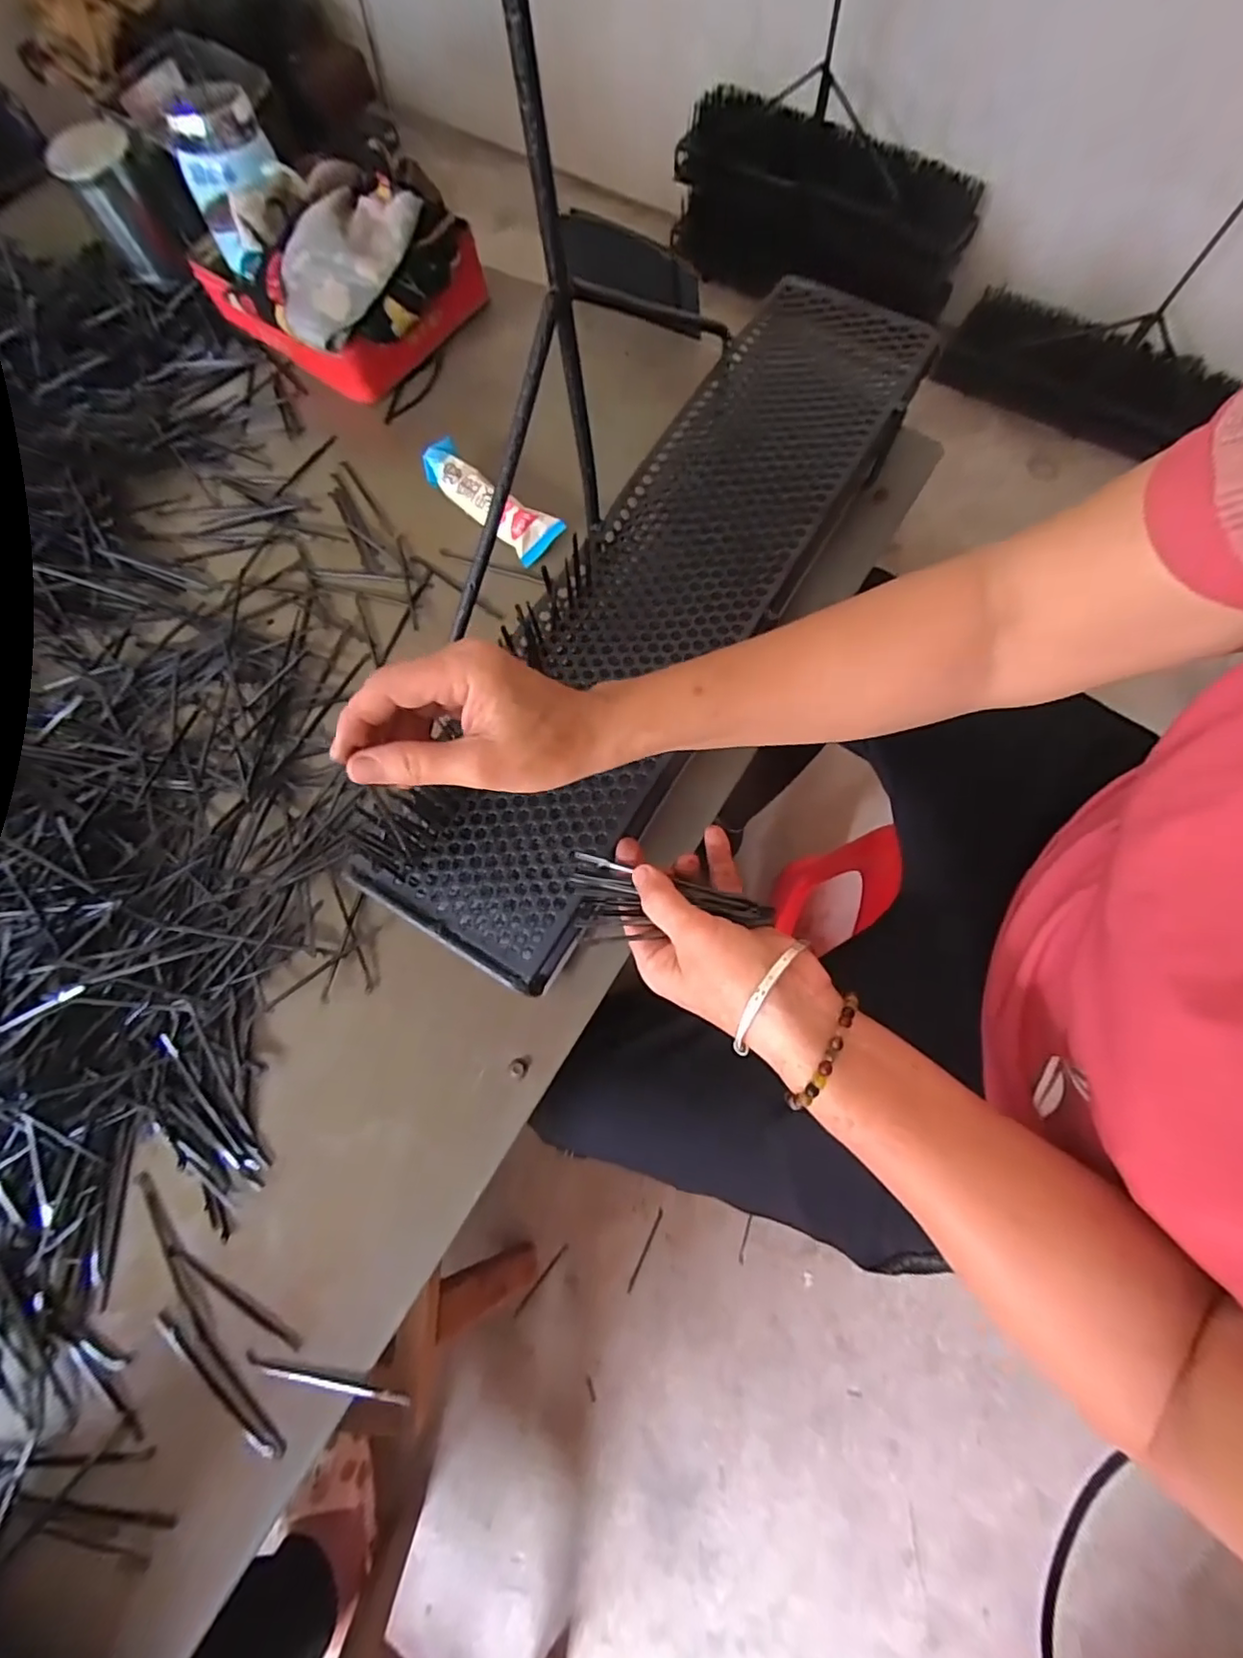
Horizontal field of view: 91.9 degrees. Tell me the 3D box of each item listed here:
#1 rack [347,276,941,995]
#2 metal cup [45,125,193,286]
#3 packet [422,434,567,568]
[{"bbox_3d":[0.039,-0.183,0.431,0.155,0.018,0.599,29,77,10],"label":"rack"},{"bbox_3d":[-0.509,-0.643,0.616,0.075,0.087,0.091,-41,77,-10],"label":"metal cup"},{"bbox_3d":[-0.115,-0.289,0.531,0.136,0.035,0.045,40,79,12],"label":"packet"}]

